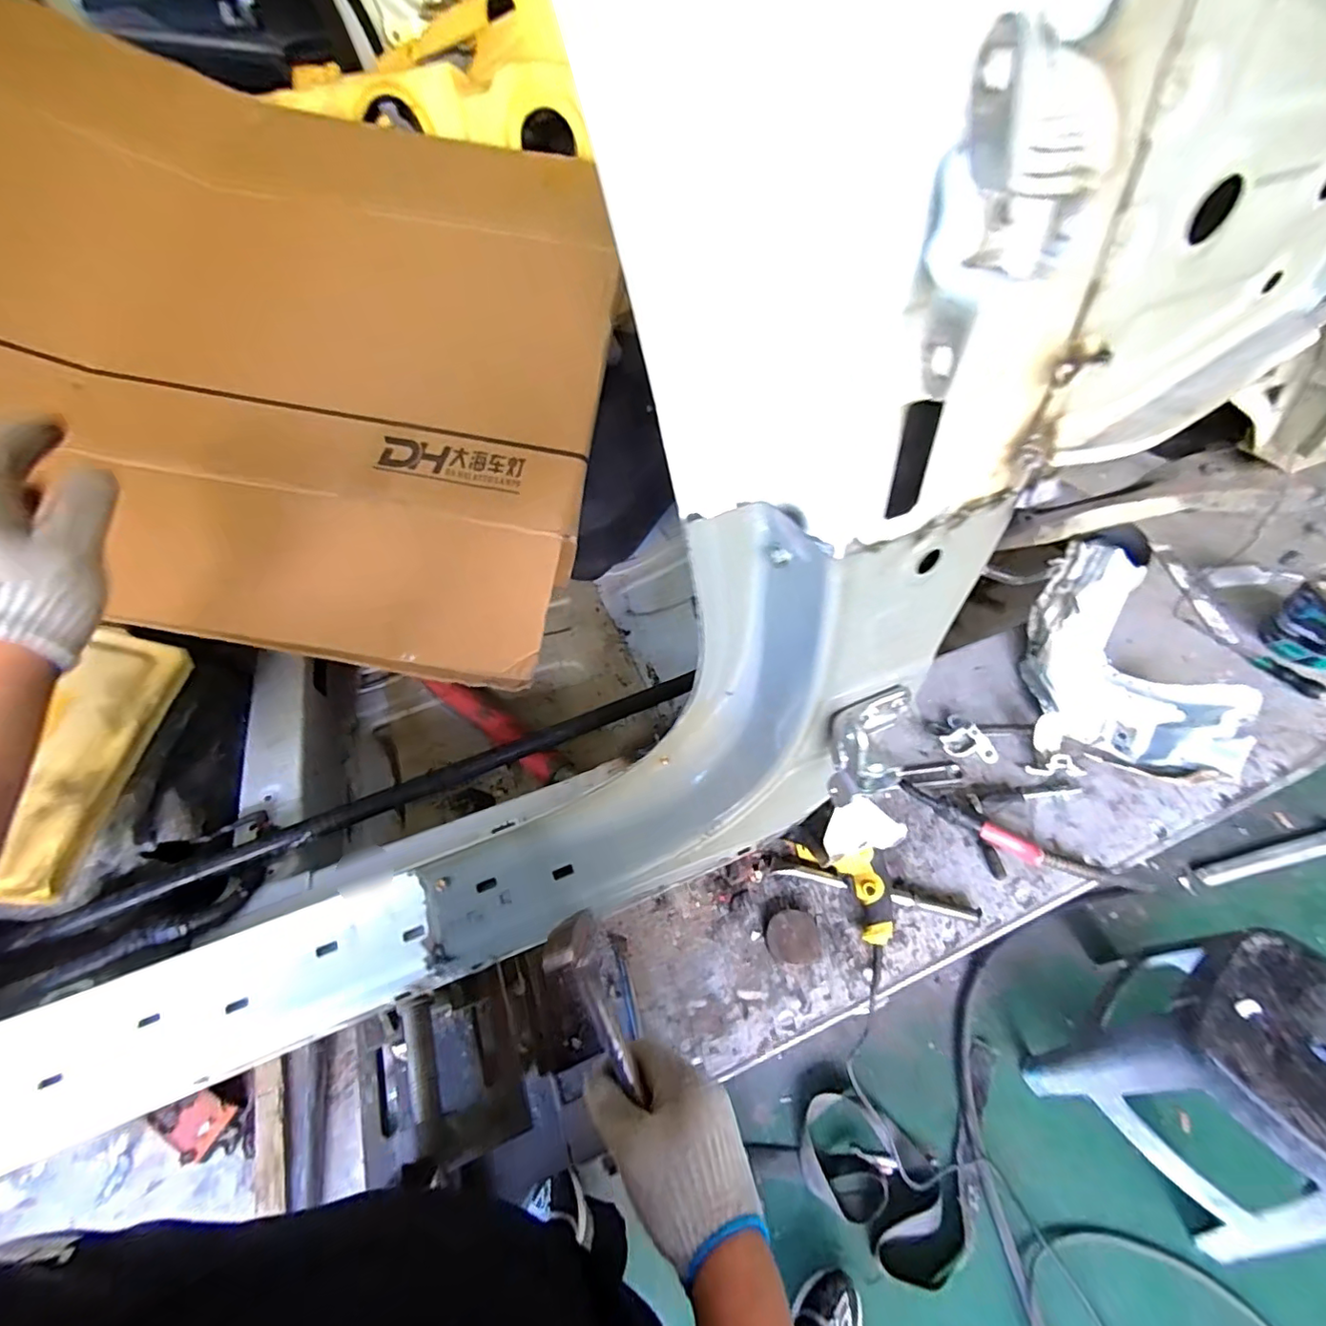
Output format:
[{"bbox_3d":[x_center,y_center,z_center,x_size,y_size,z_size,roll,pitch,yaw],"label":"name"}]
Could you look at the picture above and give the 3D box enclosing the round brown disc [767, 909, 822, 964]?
[{"bbox_3d":[0.206,0.432,0.927,0.087,0.033,0.088,-8,48,-1],"label":"round brown disc"}]

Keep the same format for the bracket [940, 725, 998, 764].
[{"bbox_3d":[0.588,0.157,1.122,0.091,0.031,0.067,-2,48,5],"label":"bracket"}]

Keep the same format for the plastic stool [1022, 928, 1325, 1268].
[{"bbox_3d":[0.959,0.710,1.012,0.331,0.469,0.329,-35,54,-23],"label":"plastic stool"}]

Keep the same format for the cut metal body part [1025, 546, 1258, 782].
[{"bbox_3d":[0.930,-0.023,1.174,0.325,0.141,0.499,12,51,17],"label":"cut metal body part"}]

